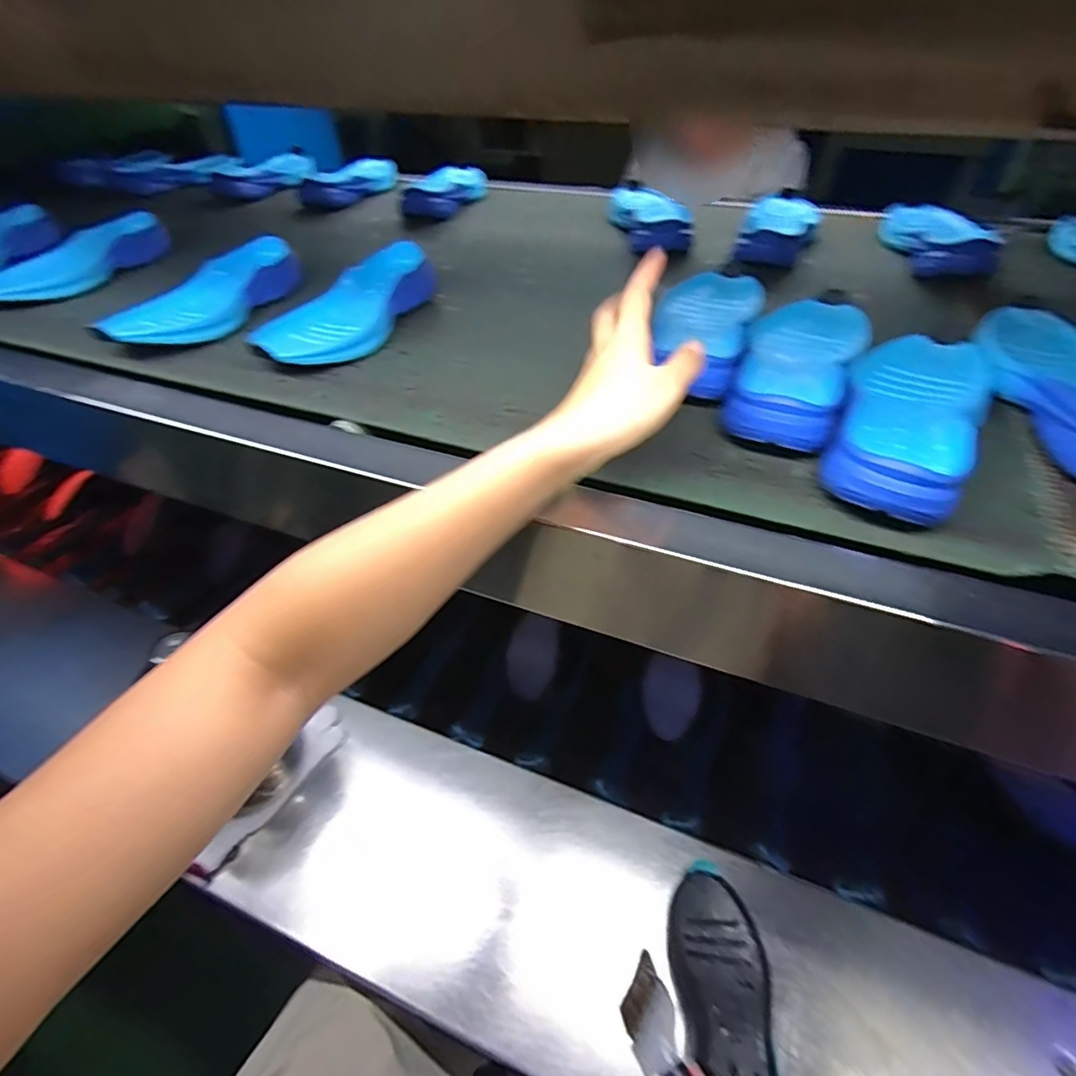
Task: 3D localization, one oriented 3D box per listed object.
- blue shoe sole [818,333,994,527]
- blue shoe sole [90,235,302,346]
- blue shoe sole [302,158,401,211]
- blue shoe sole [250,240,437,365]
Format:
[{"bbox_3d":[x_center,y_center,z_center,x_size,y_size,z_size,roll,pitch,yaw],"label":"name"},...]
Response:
[{"bbox_3d":[0.266,-0.089,0.401,0.087,0.034,0.231,28,50,24],"label":"blue shoe sole"},{"bbox_3d":[-0.337,-0.245,0.575,0.087,0.043,0.224,13,46,11],"label":"blue shoe sole"},{"bbox_3d":[-0.310,-0.599,0.945,0.081,0.039,0.208,20,48,18],"label":"blue shoe sole"},{"bbox_3d":[-0.186,-0.226,0.550,0.096,0.045,0.221,13,46,11],"label":"blue shoe sole"}]

